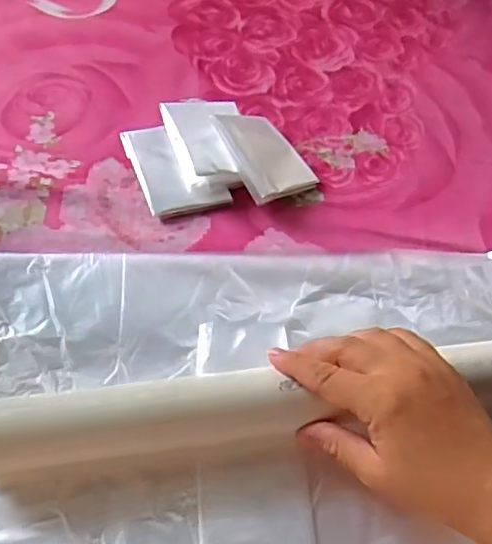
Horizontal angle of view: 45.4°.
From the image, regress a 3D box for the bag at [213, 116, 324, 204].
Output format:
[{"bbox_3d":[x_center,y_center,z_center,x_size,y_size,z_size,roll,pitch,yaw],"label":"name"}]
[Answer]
[{"bbox_3d":[0.014,-0.096,0.477,0.062,0.012,0.084,-22,72,-40],"label":"bag"}]

